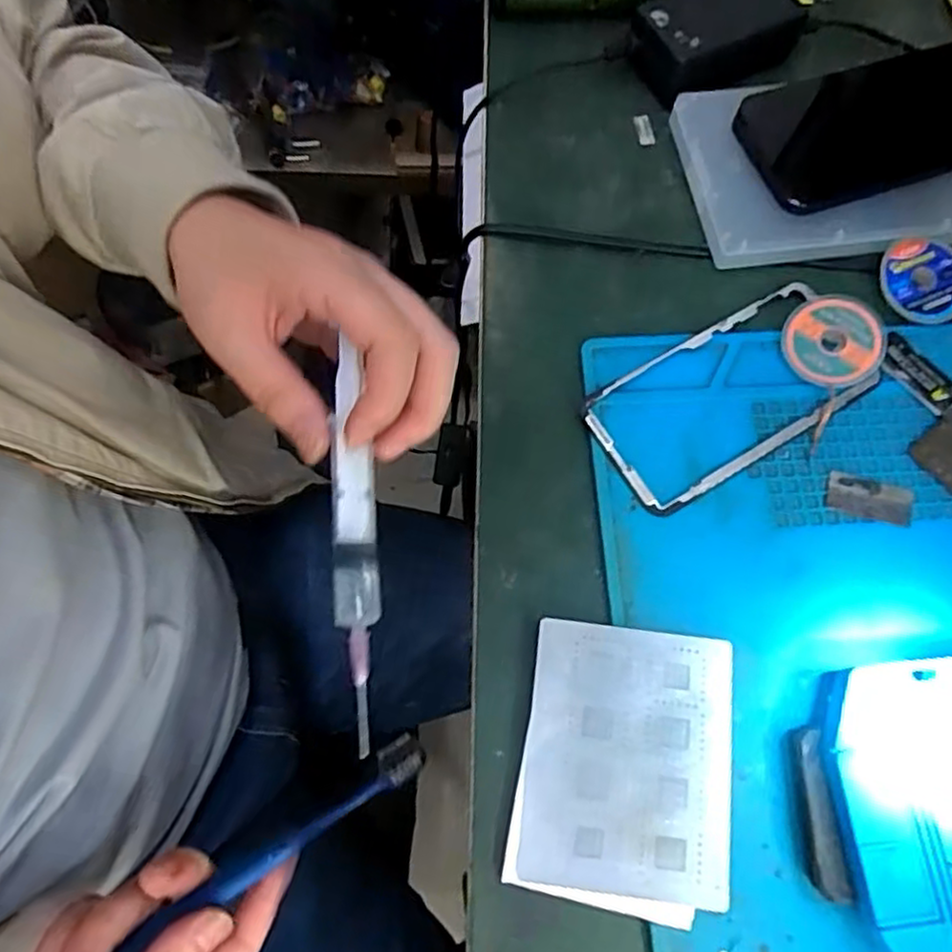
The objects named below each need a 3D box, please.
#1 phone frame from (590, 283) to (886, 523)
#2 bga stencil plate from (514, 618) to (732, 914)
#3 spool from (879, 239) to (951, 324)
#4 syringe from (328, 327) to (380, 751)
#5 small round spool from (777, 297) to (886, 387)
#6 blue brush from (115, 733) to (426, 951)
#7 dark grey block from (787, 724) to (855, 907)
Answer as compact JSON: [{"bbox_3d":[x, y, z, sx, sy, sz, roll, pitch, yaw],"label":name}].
[{"bbox_3d":[0.122,-0.040,0.335,0.139,0.005,0.069,-30,73,-10],"label":"phone frame"},{"bbox_3d":[0.061,0.113,0.279,0.080,0.004,0.099,7,72,3],"label":"bga stencil plate"},{"bbox_3d":[0.227,-0.099,0.349,0.043,0.007,0.041,37,75,12],"label":"spool"},{"bbox_3d":[-0.048,0.027,0.274,0.017,0.011,0.154,-3,89,-1],"label":"syringe"},{"bbox_3d":[0.173,-0.065,0.338,0.044,0.009,0.044,-2,82,16],"label":"small round spool"},{"bbox_3d":[-0.092,0.170,0.319,0.152,0.017,0.018,-29,72,-19],"label":"blue brush"},{"bbox_3d":[0.132,0.130,0.269,0.009,0.018,0.059,-3,70,-1],"label":"dark grey block"}]

